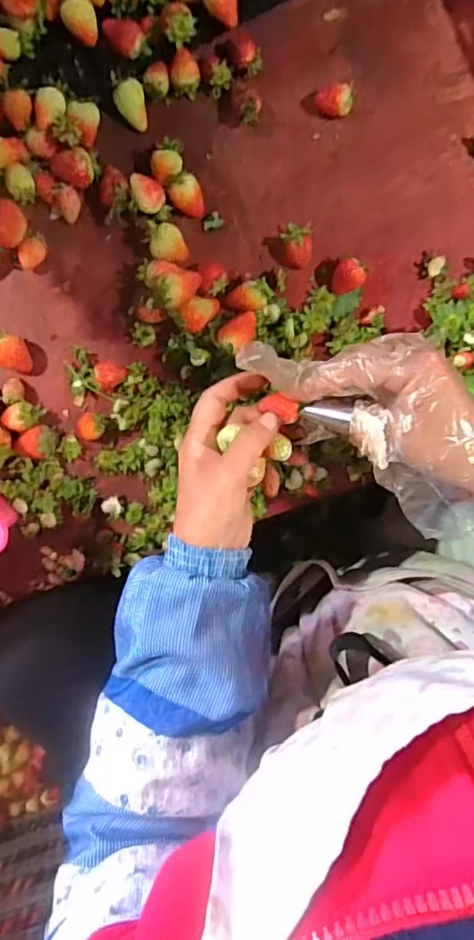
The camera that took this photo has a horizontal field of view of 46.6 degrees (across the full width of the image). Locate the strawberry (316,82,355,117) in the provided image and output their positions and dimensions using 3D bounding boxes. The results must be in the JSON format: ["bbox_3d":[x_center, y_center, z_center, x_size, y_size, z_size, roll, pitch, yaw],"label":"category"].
[{"bbox_3d":[0.078,-0.294,0.439,0.029,0.020,0.019,18,93,-1],"label":"strawberry"}]

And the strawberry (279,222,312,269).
[{"bbox_3d":[0.047,-0.182,0.445,0.024,0.018,0.034,-2,93,0],"label":"strawberry"}]

